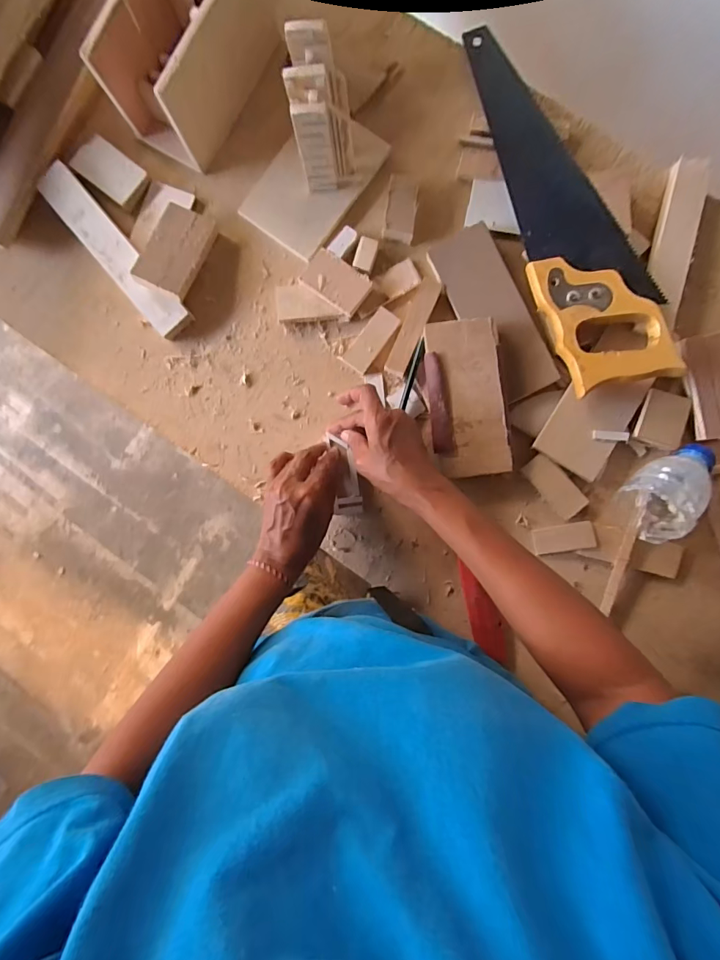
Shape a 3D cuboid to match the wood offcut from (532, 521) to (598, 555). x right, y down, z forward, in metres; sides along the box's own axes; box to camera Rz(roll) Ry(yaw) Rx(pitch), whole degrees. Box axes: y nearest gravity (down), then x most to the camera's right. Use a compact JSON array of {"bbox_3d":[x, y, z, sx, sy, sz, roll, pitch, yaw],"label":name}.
[{"bbox_3d":[0.209,0.060,0.446,0.057,0.004,0.027,-12,75,21],"label":"wood offcut"}]

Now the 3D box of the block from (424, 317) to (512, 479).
[{"bbox_3d":[0.106,-0.080,0.435,0.067,0.025,0.152,-9,87,5],"label":"block"}]

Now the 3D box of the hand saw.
[{"bbox_3d":[0.199,-0.281,0.434,0.104,0.018,0.397,-17,81,3],"label":"hand saw"}]

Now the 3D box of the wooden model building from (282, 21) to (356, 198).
[{"bbox_3d":[-0.037,-0.350,0.420,0.055,0.103,0.089,-6,89,4],"label":"wooden model building"}]

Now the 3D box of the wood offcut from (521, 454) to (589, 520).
[{"bbox_3d":[0.200,0.007,0.445,0.031,0.009,0.070,-41,85,2],"label":"wood offcut"}]

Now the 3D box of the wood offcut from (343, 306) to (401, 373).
[{"bbox_3d":[0.013,-0.147,0.460,0.029,0.010,0.067,37,97,2],"label":"wood offcut"}]

